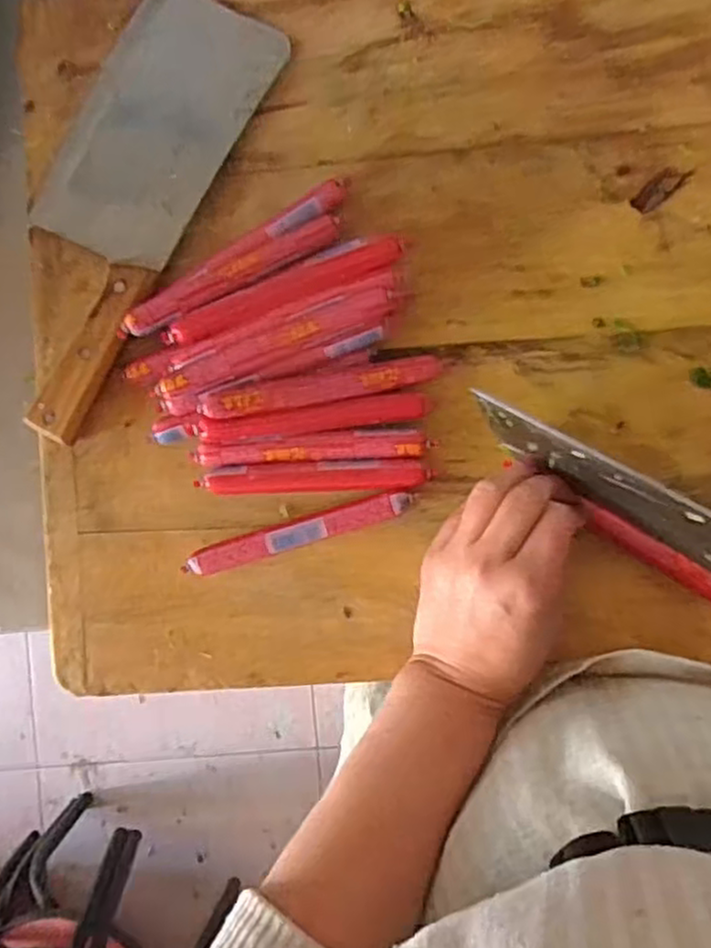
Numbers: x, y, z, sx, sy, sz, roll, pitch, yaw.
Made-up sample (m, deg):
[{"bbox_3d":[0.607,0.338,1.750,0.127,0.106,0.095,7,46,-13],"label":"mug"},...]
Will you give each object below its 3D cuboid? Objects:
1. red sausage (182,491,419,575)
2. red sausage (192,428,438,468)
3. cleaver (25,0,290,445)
[{"bbox_3d":[-0.032,0.033,0.420,0.135,0.018,0.017,-18,87,1],"label":"red sausage"},{"bbox_3d":[-0.026,-0.015,0.424,0.137,0.014,0.017,-3,88,2],"label":"red sausage"},{"bbox_3d":[-0.145,-0.164,0.435,0.093,0.020,0.273,29,89,3],"label":"cleaver"}]

